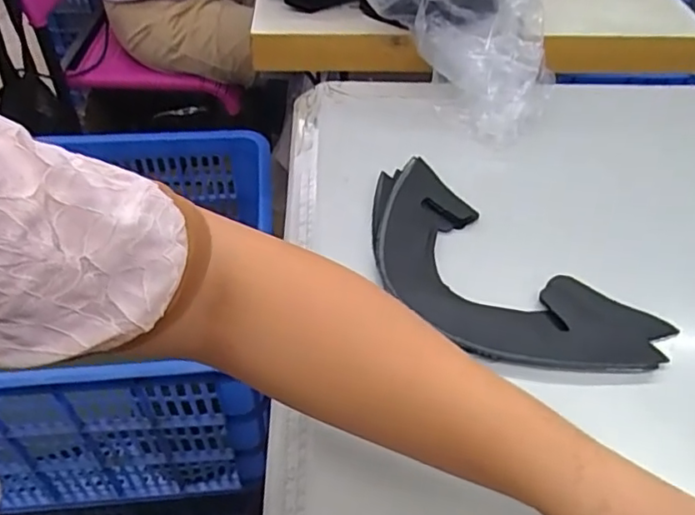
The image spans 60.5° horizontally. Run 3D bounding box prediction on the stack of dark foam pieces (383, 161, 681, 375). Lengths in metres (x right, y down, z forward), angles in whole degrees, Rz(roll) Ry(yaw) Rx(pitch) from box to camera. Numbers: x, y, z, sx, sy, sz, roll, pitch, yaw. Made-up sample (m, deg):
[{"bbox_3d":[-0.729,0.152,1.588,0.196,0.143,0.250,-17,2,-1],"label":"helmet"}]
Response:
[{"bbox_3d":[0.105,0.015,0.475,0.128,0.012,0.264,-33,56,-30],"label":"stack of dark foam pieces"}]

